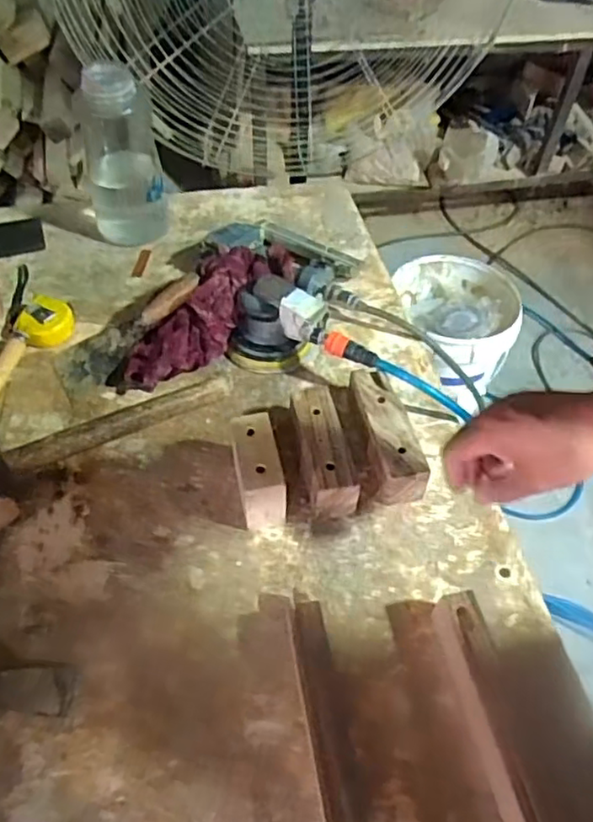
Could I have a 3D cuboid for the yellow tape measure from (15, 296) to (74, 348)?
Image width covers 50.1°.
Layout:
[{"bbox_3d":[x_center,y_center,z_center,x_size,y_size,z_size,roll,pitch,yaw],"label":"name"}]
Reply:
[{"bbox_3d":[-0.321,-0.117,0.813,0.066,0.029,0.076,-15,53,-14],"label":"yellow tape measure"}]

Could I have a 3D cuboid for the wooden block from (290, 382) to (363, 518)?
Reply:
[{"bbox_3d":[0.028,0.044,0.673,0.051,0.056,0.145,-6,51,-6],"label":"wooden block"}]

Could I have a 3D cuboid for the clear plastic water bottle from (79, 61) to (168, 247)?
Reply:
[{"bbox_3d":[-0.244,-0.350,0.883,0.102,0.231,0.084,-10,52,-10],"label":"clear plastic water bottle"}]

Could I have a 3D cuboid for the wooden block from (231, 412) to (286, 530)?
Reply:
[{"bbox_3d":[-0.039,0.066,0.640,0.042,0.077,0.097,-9,51,-9],"label":"wooden block"}]

